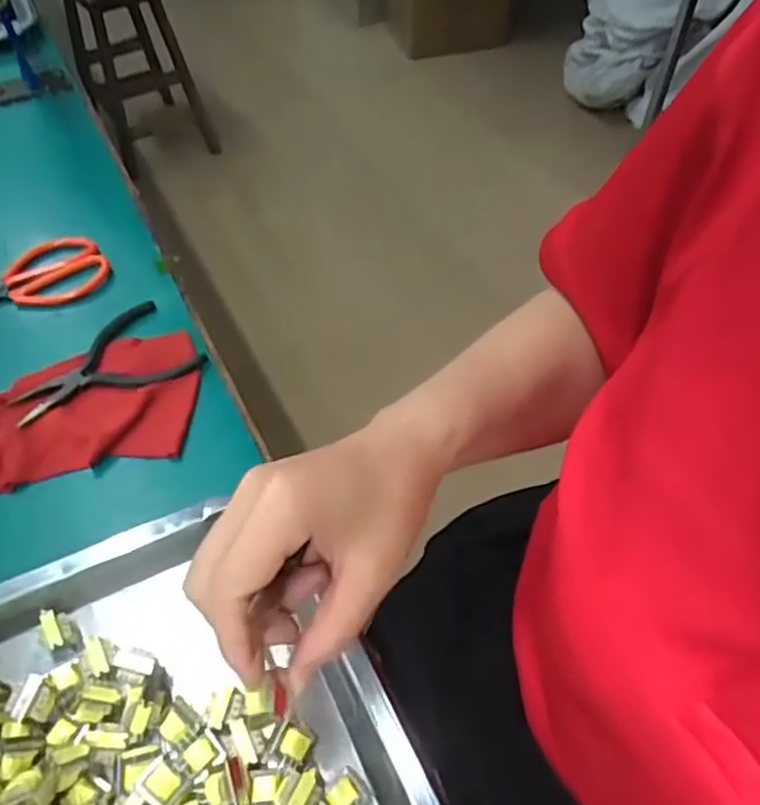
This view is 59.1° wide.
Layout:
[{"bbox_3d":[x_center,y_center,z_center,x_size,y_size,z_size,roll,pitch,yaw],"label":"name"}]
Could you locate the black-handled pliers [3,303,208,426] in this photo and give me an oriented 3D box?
[{"bbox_3d":[-0.195,-0.029,0.469,0.123,0.008,0.077,-27,57,-21],"label":"black-handled pliers"}]

